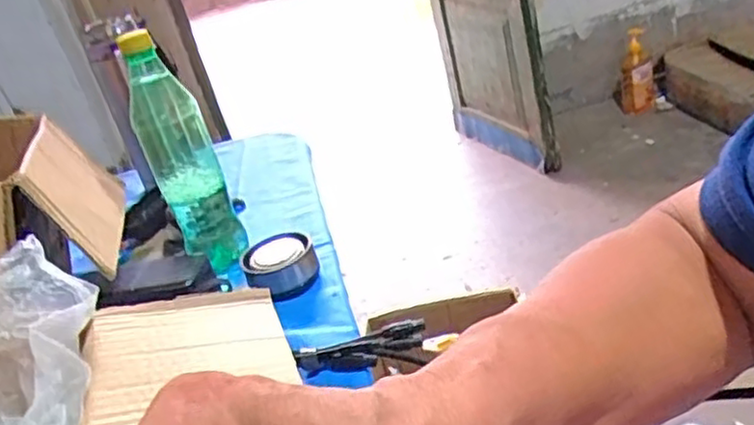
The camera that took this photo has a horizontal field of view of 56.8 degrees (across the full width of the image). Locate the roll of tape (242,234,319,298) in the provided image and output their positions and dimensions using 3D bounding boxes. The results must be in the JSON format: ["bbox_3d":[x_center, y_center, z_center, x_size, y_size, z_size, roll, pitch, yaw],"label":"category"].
[{"bbox_3d":[-0.088,0.048,0.638,0.064,0.032,0.064,-13,27,7],"label":"roll of tape"}]

